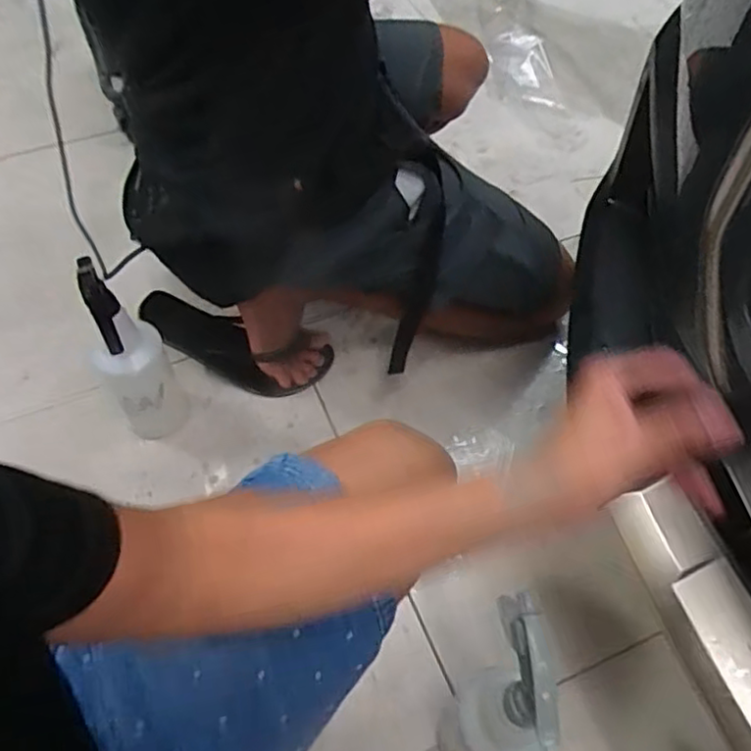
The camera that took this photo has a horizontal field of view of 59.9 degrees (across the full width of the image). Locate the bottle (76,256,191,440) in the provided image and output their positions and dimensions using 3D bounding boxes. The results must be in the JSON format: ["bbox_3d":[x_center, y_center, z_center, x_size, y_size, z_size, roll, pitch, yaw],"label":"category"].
[{"bbox_3d":[-0.299,-0.014,0.807,0.089,0.307,0.119,-22,59,-15],"label":"bottle"}]

